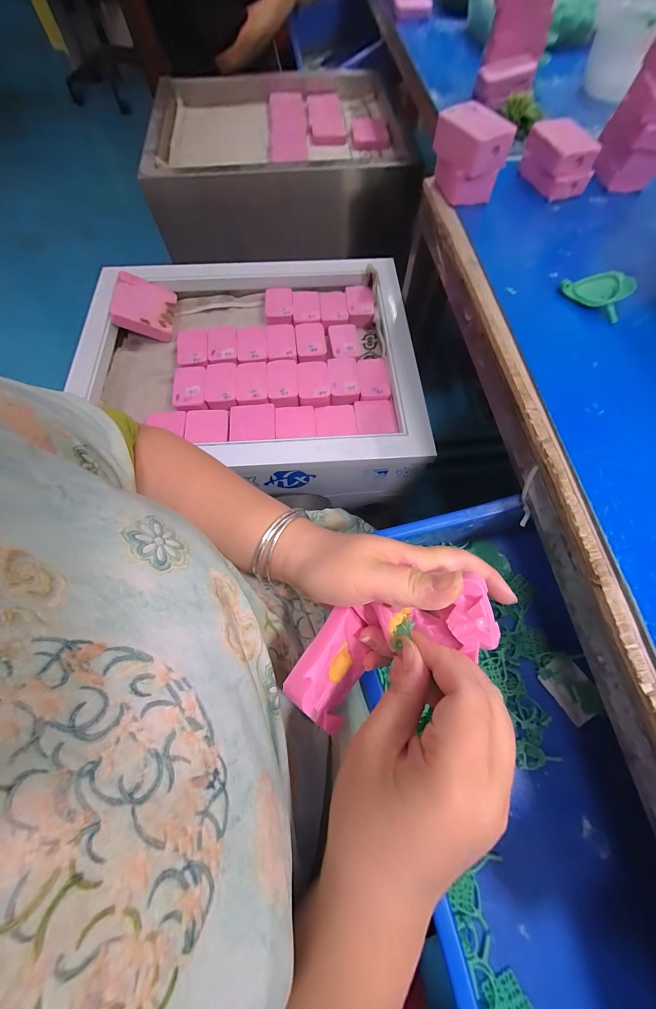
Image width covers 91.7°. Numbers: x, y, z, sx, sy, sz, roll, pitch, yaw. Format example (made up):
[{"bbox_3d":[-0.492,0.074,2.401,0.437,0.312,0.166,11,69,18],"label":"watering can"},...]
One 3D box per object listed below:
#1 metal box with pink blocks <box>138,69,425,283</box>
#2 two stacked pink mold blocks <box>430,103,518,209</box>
[{"bbox_3d":[-0.098,-0.711,0.704,0.518,0.211,0.380,-12,68,-4],"label":"metal box with pink blocks"},{"bbox_3d":[0.146,-0.366,0.338,0.053,0.062,0.070,-28,70,-10],"label":"two stacked pink mold blocks"}]

